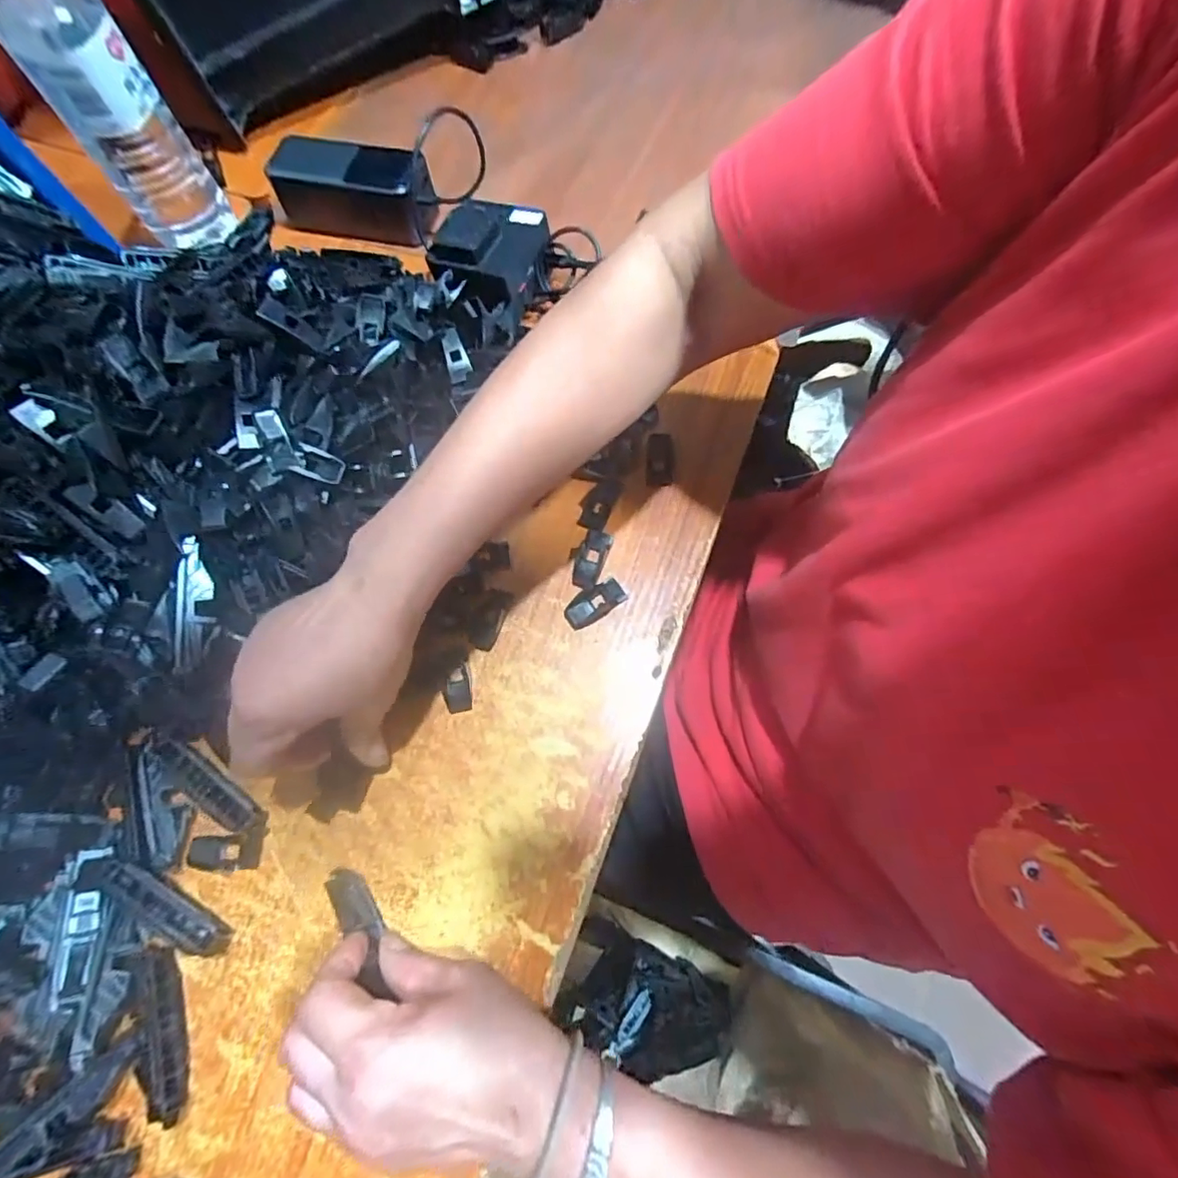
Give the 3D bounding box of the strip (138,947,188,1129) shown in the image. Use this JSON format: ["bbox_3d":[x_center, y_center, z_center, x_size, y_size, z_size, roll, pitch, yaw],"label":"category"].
[{"bbox_3d":[-0.228,0.236,0.299,0.017,0.014,0.079,-20,70,-6],"label":"strip"}]

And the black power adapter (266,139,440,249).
[{"bbox_3d":[-0.195,-0.338,0.480,0.141,0.051,0.054,12,70,6],"label":"black power adapter"}]

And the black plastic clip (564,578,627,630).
[{"bbox_3d":[0.004,0.010,0.377,0.042,0.005,0.021,-28,71,-9],"label":"black plastic clip"}]

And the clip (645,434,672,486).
[{"bbox_3d":[0.051,-0.095,0.411,0.019,0.006,0.039,1,69,2],"label":"clip"}]

